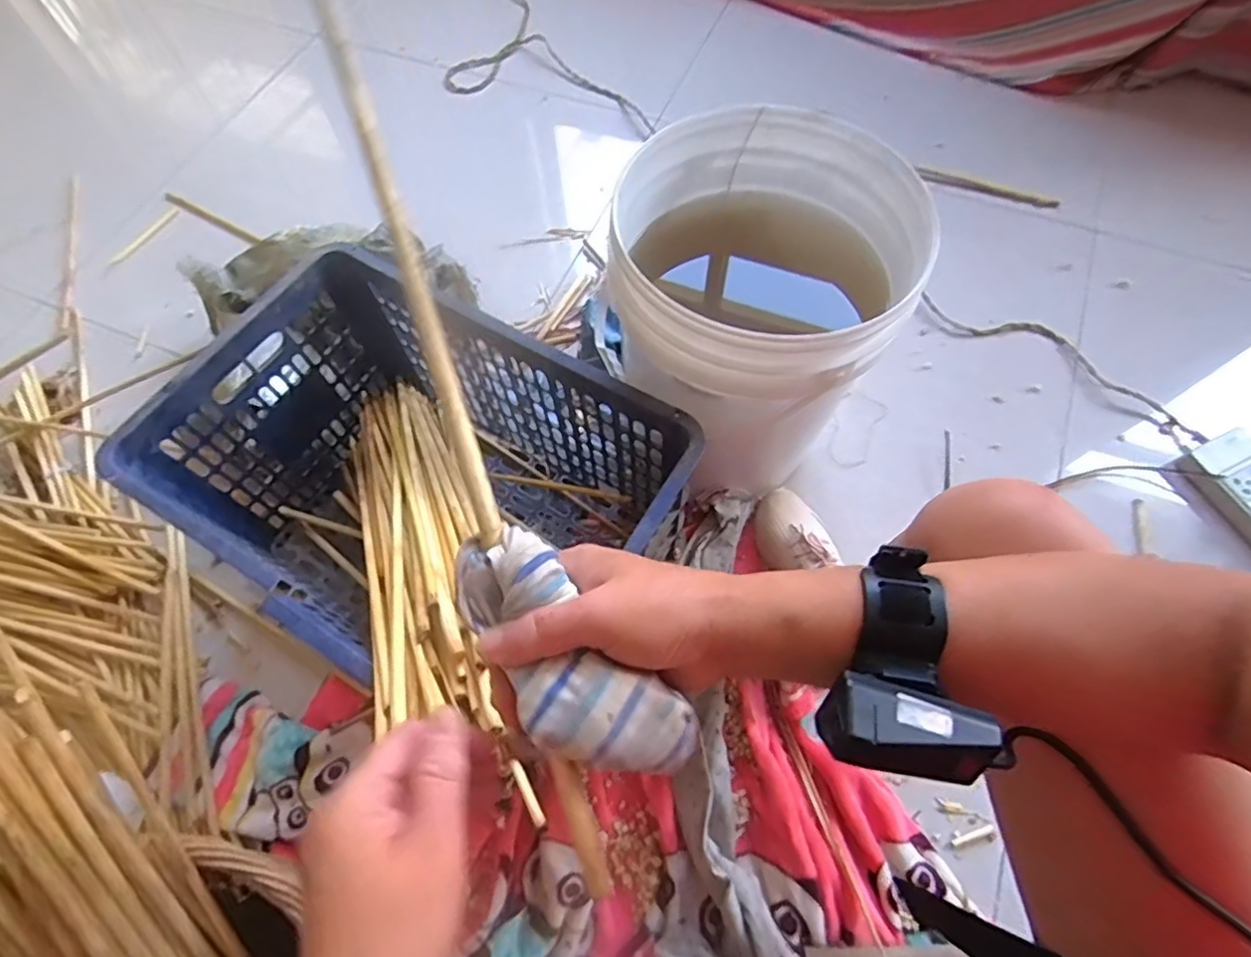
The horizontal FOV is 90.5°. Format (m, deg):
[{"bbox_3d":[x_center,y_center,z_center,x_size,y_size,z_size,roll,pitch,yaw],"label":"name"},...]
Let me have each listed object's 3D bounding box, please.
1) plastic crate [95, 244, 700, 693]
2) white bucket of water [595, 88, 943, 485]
[{"bbox_3d":[-0.210,0.023,0.699,0.475,0.296,0.327,31,69,15],"label":"plastic crate"},{"bbox_3d":[0.135,-0.159,0.728,0.278,0.390,0.282,0,65,1],"label":"white bucket of water"}]

